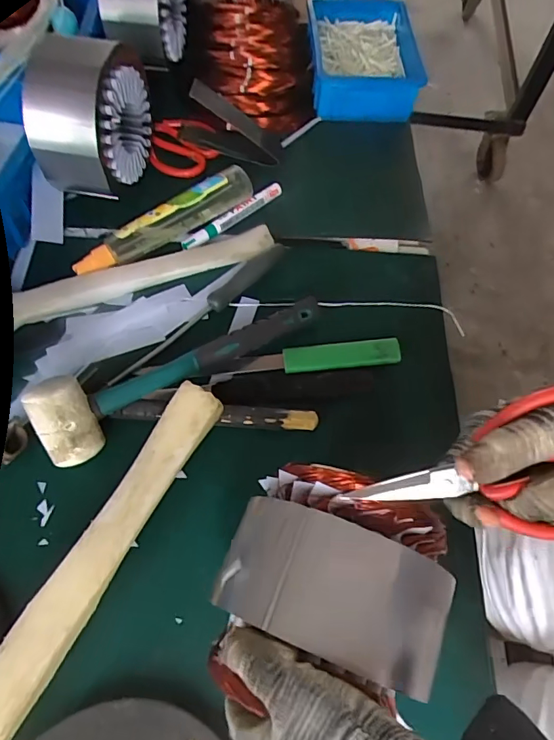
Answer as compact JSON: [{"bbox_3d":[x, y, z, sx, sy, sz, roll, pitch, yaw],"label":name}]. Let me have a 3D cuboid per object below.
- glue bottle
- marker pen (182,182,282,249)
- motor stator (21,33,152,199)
[{"bbox_3d":[-0.122,-0.166,0.526,0.213,0.042,0.029,-31,69,-16],"label":"glue bottle"},{"bbox_3d":[-0.050,-0.177,0.549,0.137,0.012,0.018,-40,72,-19],"label":"marker pen"},{"bbox_3d":[-0.194,-0.262,0.509,0.077,0.154,0.126,13,65,4],"label":"motor stator"}]

